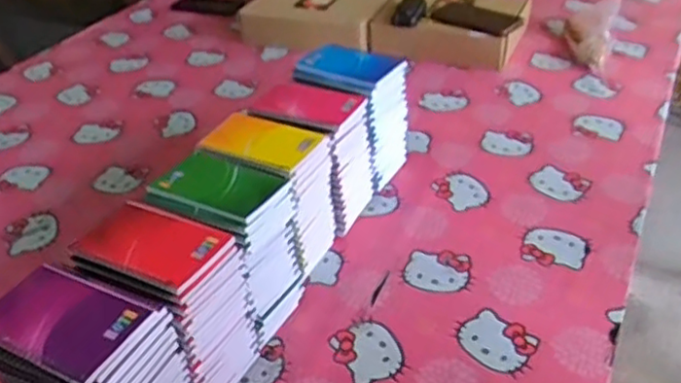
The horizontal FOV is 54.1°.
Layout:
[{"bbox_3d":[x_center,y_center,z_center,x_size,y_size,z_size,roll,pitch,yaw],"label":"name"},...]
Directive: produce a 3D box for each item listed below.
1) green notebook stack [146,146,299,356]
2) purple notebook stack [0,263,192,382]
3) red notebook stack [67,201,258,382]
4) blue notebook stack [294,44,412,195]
[{"bbox_3d":[-0.124,0.064,0.736,0.130,0.176,0.105,13,39,23],"label":"green notebook stack"},{"bbox_3d":[-0.216,0.168,0.591,0.133,0.177,0.094,12,38,22],"label":"purple notebook stack"},{"bbox_3d":[-0.167,0.116,0.659,0.132,0.180,0.100,14,39,24],"label":"red notebook stack"},{"bbox_3d":[0.023,-0.106,0.954,0.137,0.182,0.106,26,45,36],"label":"blue notebook stack"}]

